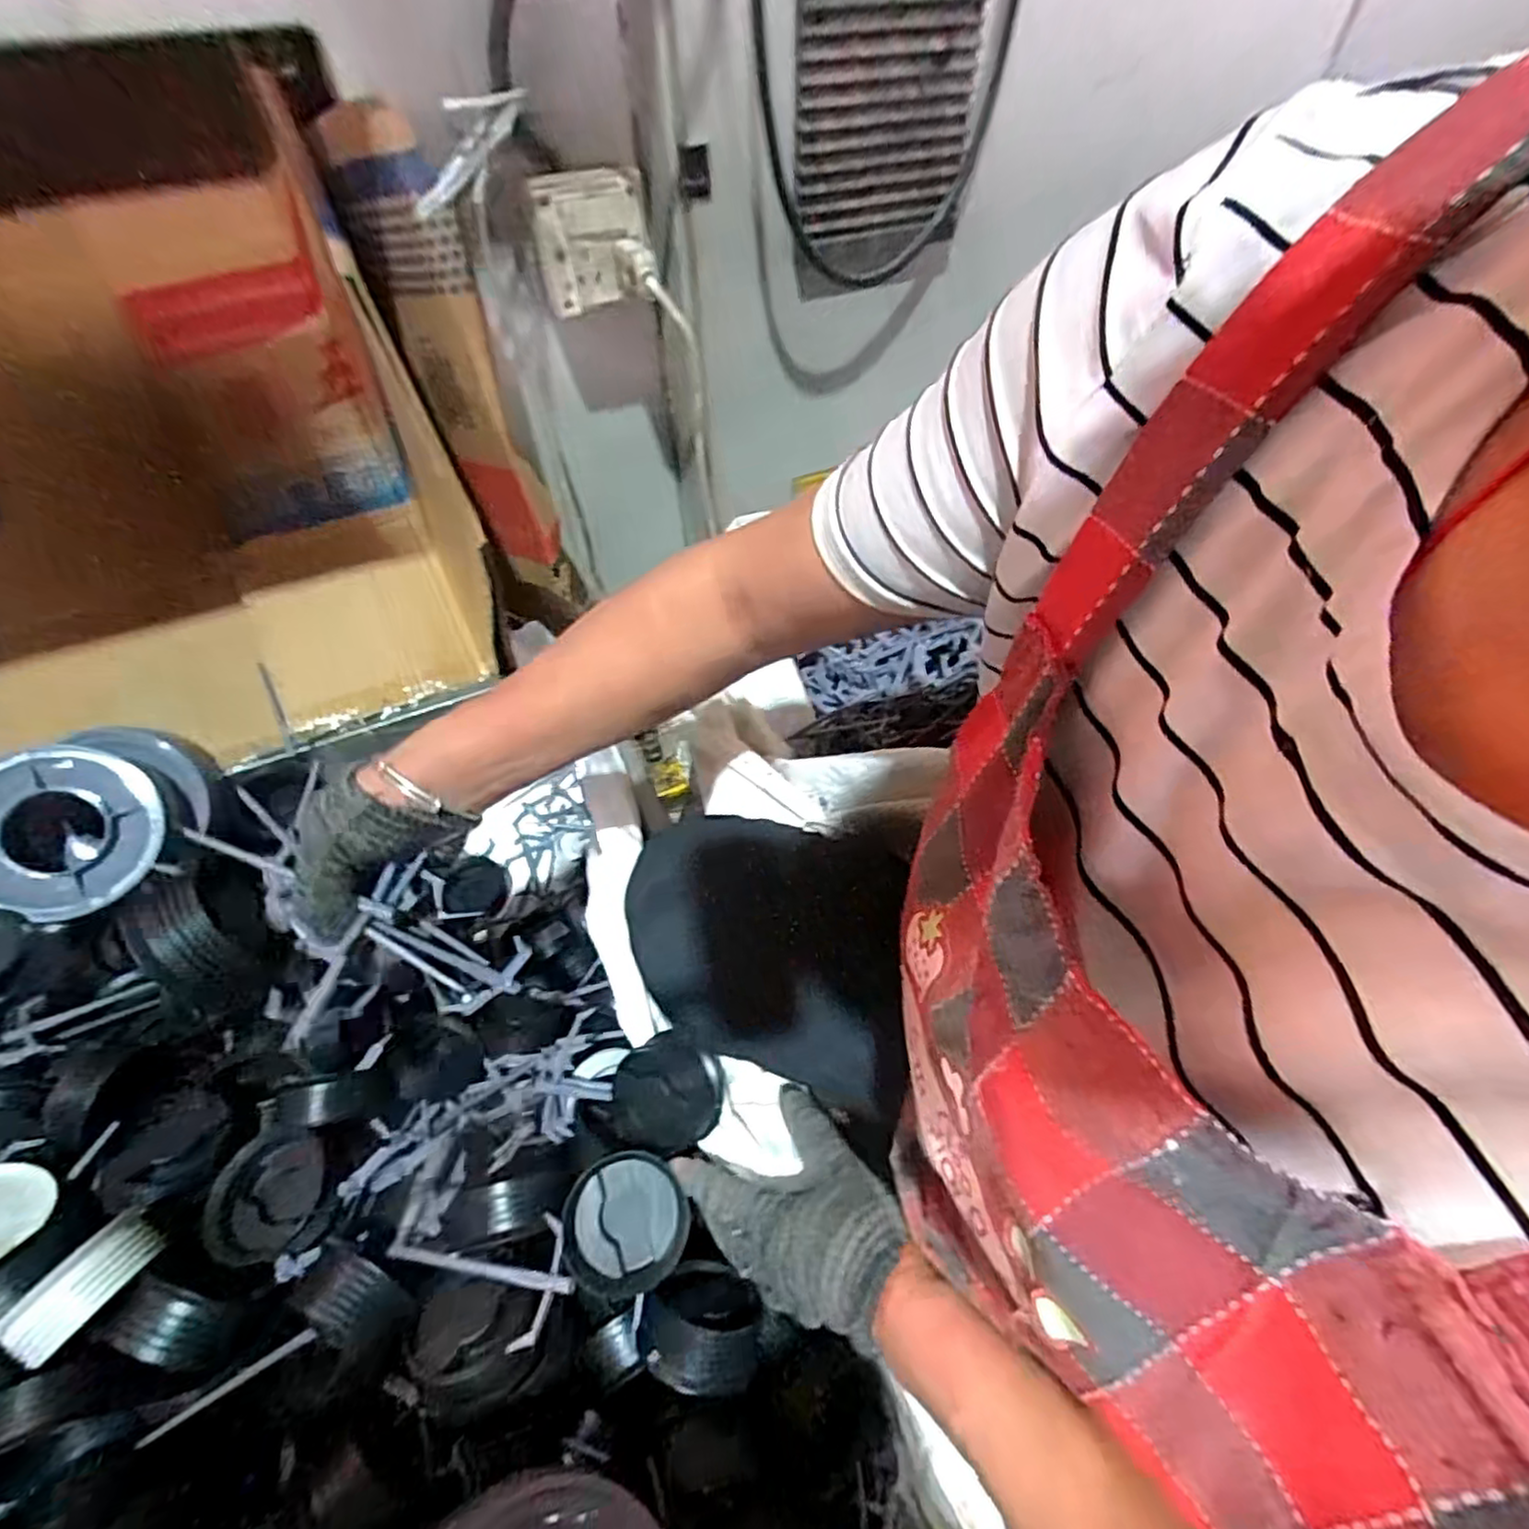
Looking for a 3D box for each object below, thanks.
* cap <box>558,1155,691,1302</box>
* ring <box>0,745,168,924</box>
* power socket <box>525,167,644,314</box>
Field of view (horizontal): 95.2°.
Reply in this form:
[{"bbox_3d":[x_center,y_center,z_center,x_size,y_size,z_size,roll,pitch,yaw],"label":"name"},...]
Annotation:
[{"bbox_3d":[-0.086,0.285,0.435,0.073,0.034,0.069,-1,50,1],"label":"cap"},{"bbox_3d":[-0.617,0.056,0.609,0.039,0.140,0.151,-9,39,46],"label":"ring"},{"bbox_3d":[-0.130,-0.396,0.531,0.082,0.081,0.033,-9,50,-6],"label":"power socket"}]

